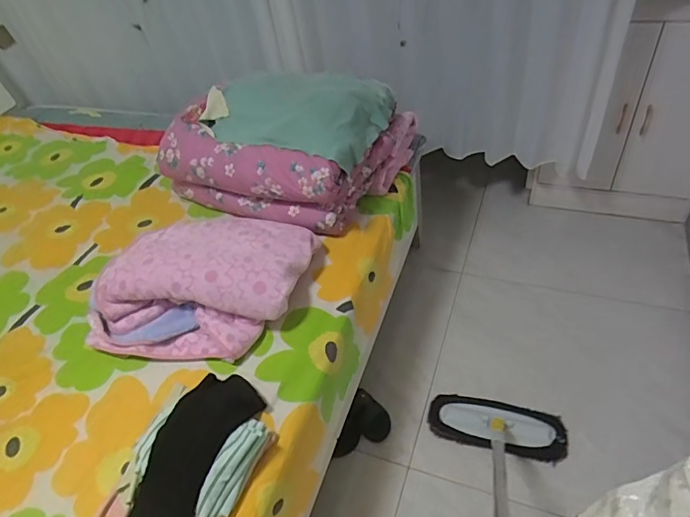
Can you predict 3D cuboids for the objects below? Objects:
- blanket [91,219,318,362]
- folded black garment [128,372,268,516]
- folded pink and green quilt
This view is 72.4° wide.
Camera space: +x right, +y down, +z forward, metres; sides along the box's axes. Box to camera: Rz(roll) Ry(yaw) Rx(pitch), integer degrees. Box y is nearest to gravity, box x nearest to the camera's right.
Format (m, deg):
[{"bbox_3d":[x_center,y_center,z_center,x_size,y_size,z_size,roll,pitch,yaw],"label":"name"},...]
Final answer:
[{"bbox_3d":[-0.376,0.036,1.225,0.538,0.133,0.445,2,48,14],"label":"blanket"},{"bbox_3d":[-0.308,0.388,0.946,0.165,0.054,0.350,13,52,23],"label":"folded black garment"},{"bbox_3d":[-0.181,-0.406,1.497,0.656,0.333,0.545,14,51,24],"label":"folded pink and green quilt"}]

